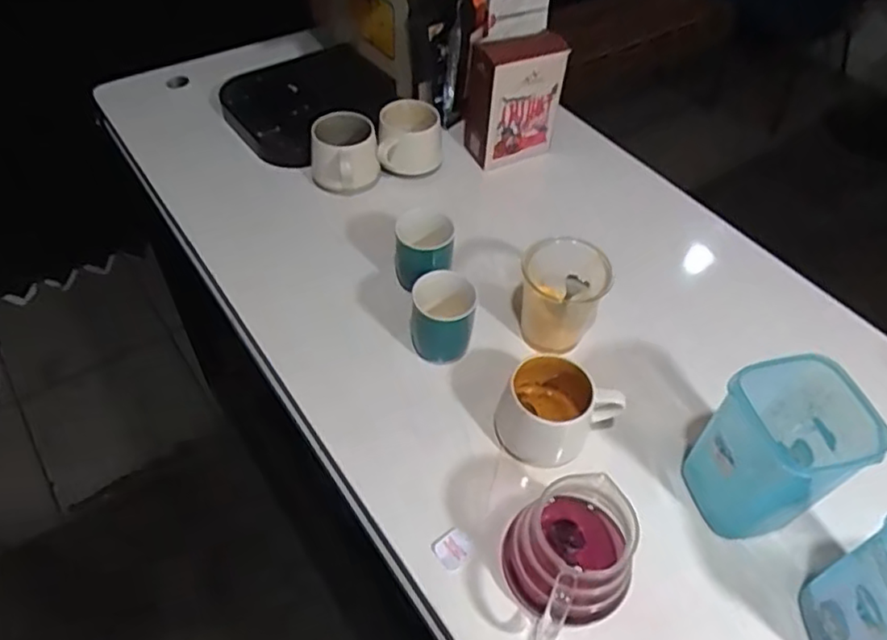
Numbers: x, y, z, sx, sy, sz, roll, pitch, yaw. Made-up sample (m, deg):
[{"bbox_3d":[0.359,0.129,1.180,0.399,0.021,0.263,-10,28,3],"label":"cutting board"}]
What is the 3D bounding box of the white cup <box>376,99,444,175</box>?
[{"bbox_3d":[-0.044,-0.239,0.850,0.082,0.062,0.086,1,50,-1],"label":"white cup"}]

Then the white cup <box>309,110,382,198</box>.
[{"bbox_3d":[-0.128,-0.208,0.820,0.086,0.070,0.101,-6,50,-7],"label":"white cup"}]

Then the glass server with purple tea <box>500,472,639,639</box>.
[{"bbox_3d":[0.101,0.188,0.510,0.088,0.090,0.098,-11,51,-11],"label":"glass server with purple tea"}]

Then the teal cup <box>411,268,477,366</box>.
[{"bbox_3d":[0.000,-0.005,0.670,0.064,0.081,0.060,1,50,-1],"label":"teal cup"}]

